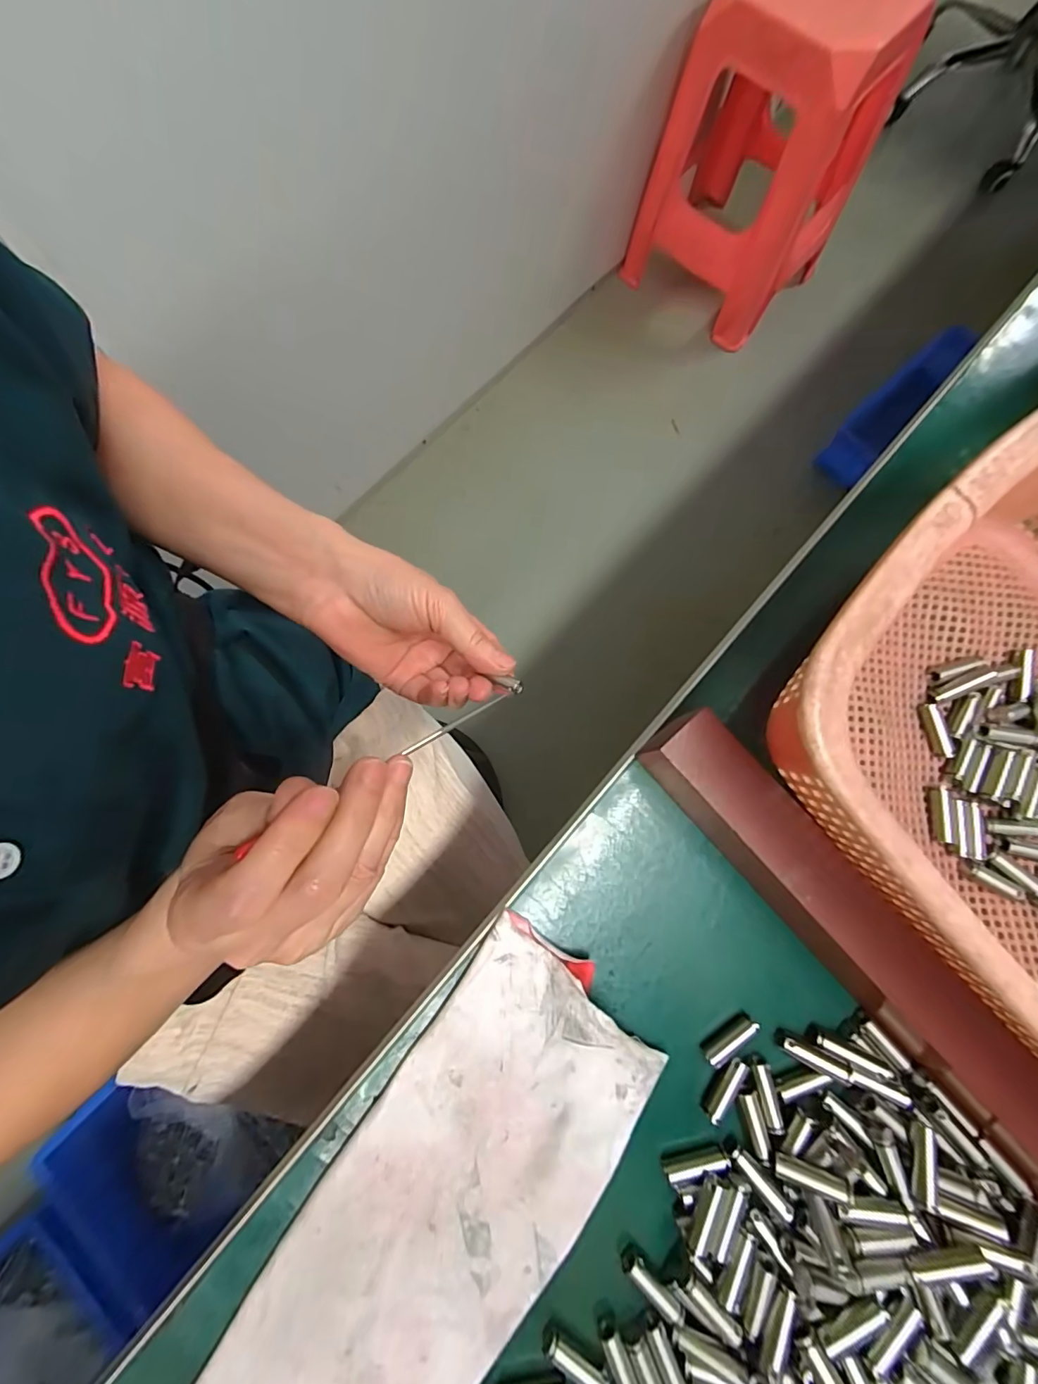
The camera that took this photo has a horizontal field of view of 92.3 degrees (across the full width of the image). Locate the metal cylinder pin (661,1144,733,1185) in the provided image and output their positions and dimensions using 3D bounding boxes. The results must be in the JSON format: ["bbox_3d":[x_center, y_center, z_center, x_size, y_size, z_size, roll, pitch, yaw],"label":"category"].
[{"bbox_3d":[0.068,0.181,0.191,0.025,0.006,0.006,-12,78,-4],"label":"metal cylinder pin"}]

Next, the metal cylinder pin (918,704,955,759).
[{"bbox_3d":[0.189,0.018,0.225,0.006,0.005,0.025,-15,79,-5],"label":"metal cylinder pin"}]

